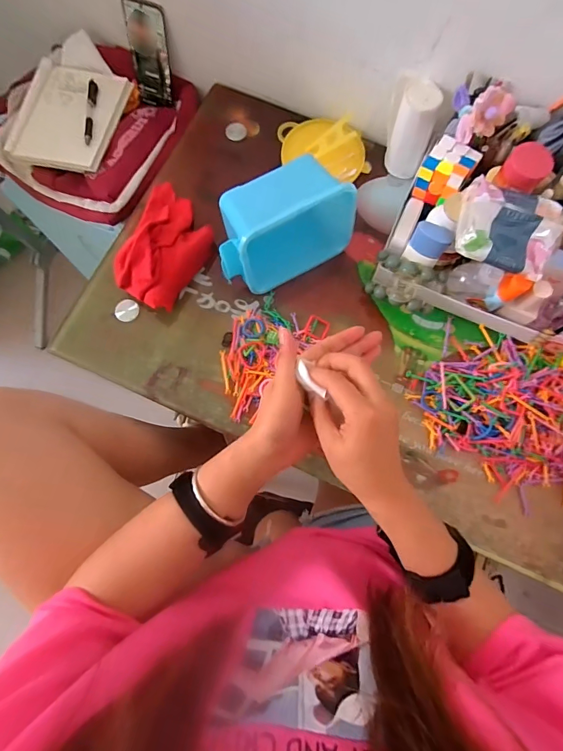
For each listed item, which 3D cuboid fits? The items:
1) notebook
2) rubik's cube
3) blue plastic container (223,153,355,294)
[{"bbox_3d":[-0.364,-0.447,0.690,0.170,0.021,0.203,12,77,4],"label":"notebook"},{"bbox_3d":[0.213,-0.262,0.525,0.057,0.050,0.059,33,78,8],"label":"rubik's cube"},{"bbox_3d":[-0.003,-0.208,0.559,0.193,0.114,0.105,-28,77,-5],"label":"blue plastic container"}]

